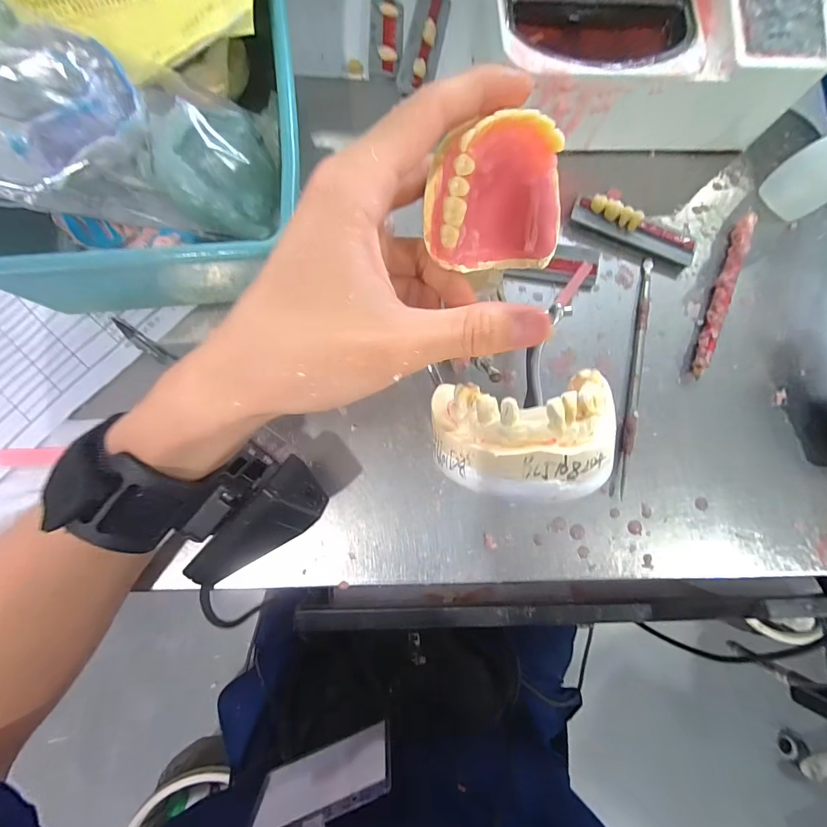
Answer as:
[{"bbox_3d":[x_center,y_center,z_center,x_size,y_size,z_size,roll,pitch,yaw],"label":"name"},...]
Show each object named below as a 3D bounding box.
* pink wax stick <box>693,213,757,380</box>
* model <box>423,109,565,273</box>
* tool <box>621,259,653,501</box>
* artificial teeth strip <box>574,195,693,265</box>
[{"bbox_3d":[0.197,-0.077,0.255,0.008,0.013,0.118,25,81,0],"label":"pink wax stick"},{"bbox_3d":[0.031,-0.089,0.167,0.055,0.058,0.027,-23,45,-4],"label":"model"},{"bbox_3d":[0.137,-0.026,0.245,0.007,0.006,0.149,12,81,-2],"label":"tool"},{"bbox_3d":[0.142,-0.118,0.256,0.081,0.015,0.017,22,81,0],"label":"artificial teeth strip"}]

